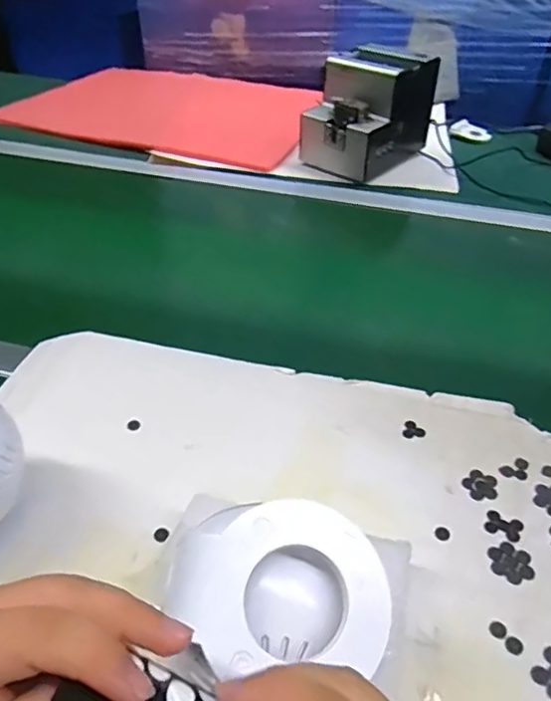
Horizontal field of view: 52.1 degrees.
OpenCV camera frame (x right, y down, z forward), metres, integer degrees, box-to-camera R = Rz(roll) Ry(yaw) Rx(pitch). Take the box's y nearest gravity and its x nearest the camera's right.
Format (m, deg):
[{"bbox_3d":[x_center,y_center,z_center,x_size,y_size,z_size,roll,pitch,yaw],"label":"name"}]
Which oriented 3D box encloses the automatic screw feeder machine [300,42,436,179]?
[{"bbox_3d":[0.145,-0.370,0.881,0.128,0.150,0.184,29,48,28],"label":"automatic screw feeder machine"}]

